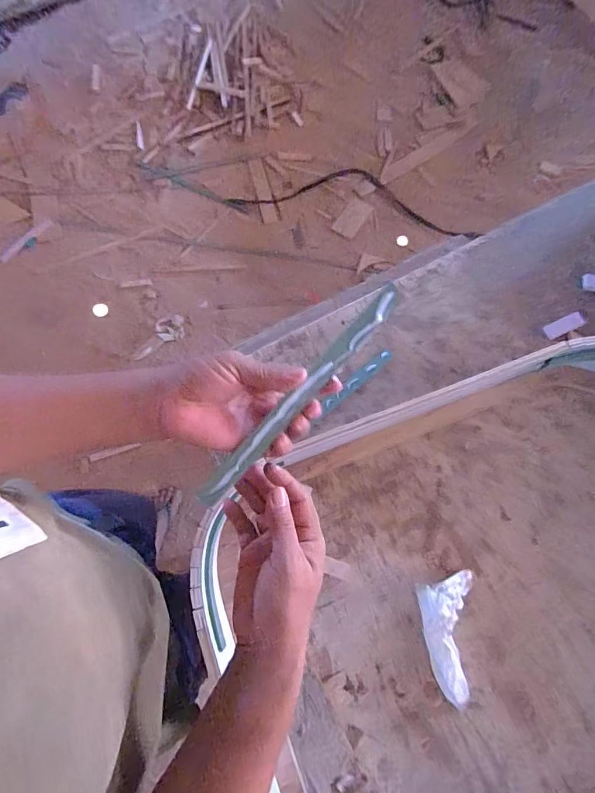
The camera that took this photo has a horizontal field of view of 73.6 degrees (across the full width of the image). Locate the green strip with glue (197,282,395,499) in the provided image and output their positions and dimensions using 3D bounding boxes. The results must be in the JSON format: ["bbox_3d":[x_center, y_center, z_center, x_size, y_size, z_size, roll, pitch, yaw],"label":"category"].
[{"bbox_3d":[-0.003,0.004,0.345,0.022,0.004,0.244,39,97,-17],"label":"green strip with glue"}]

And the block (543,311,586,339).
[{"bbox_3d":[0.423,-0.112,0.631,0.065,0.007,0.024,-24,76,-6],"label":"block"}]

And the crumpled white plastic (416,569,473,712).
[{"bbox_3d":[0.200,0.306,0.498,0.078,0.054,0.149,-7,75,-2],"label":"crumpled white plastic"}]

